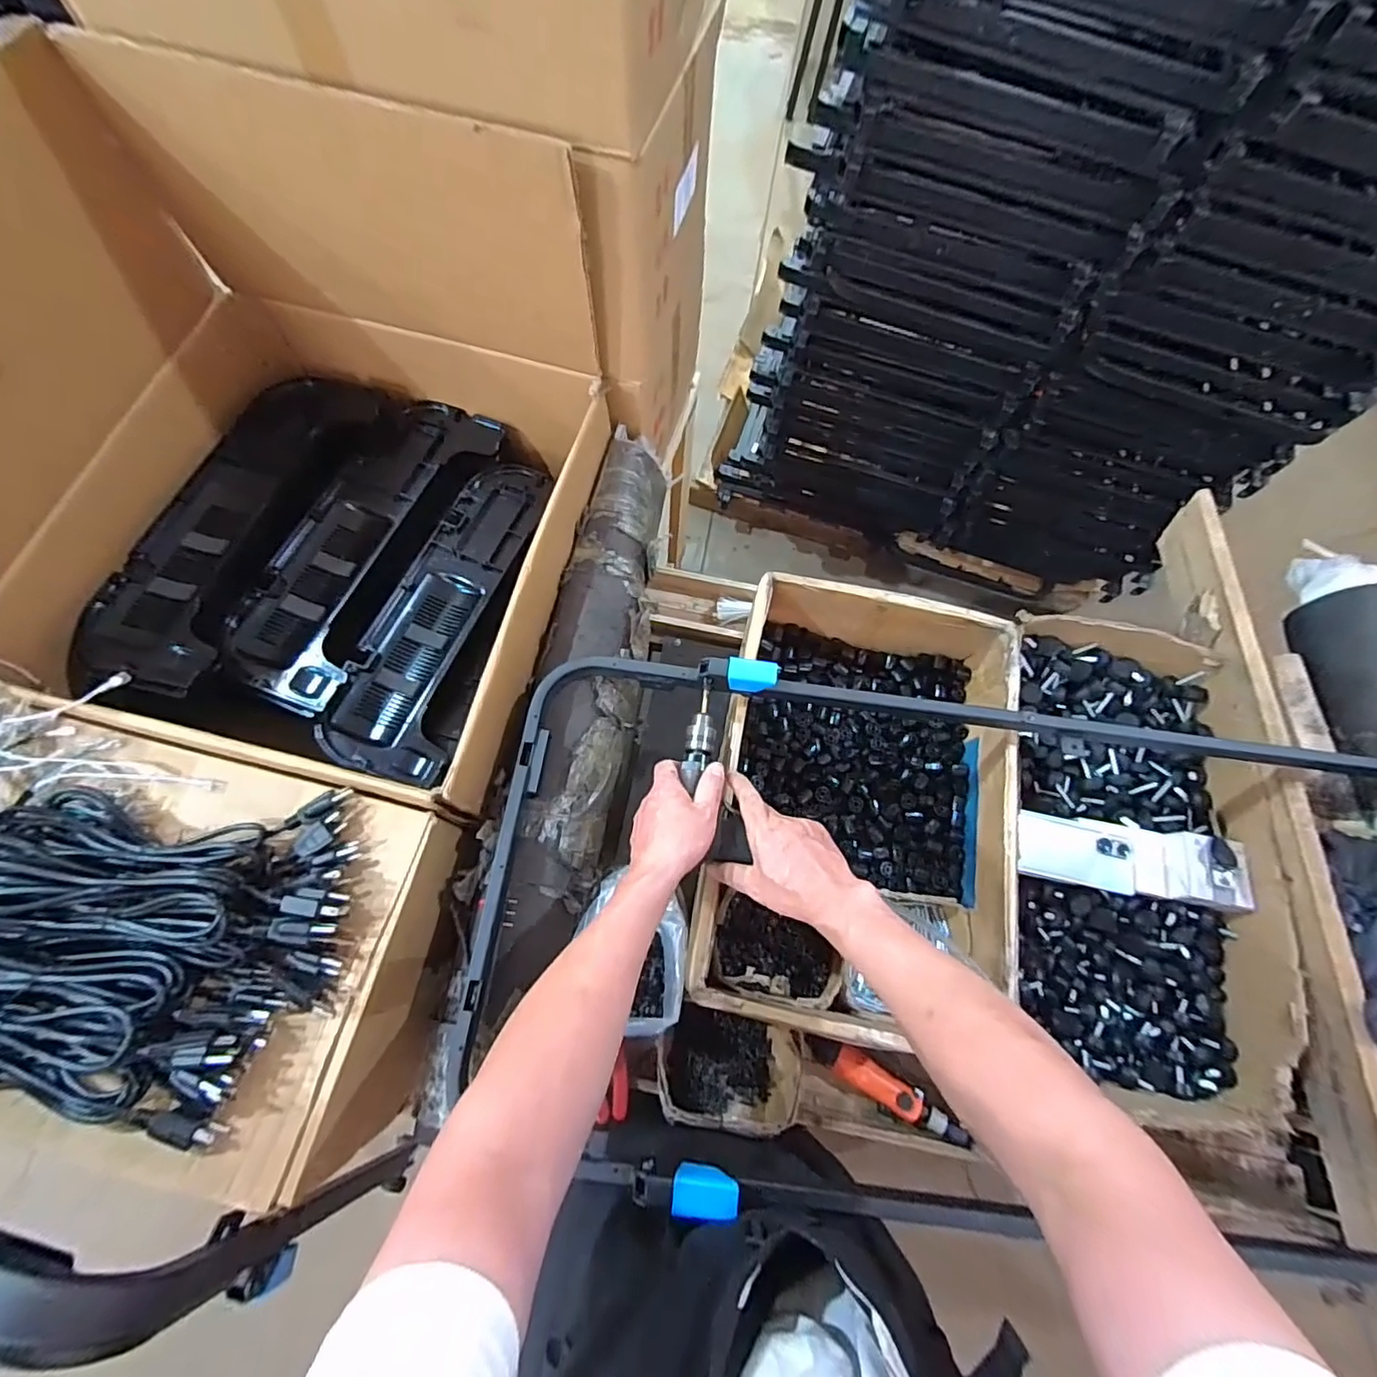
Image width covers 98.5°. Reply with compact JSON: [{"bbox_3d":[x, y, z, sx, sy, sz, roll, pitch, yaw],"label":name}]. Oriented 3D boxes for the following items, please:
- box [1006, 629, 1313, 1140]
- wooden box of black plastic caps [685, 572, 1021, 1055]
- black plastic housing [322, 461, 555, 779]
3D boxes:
[{"bbox_3d":[0.565,0.187,0.771,0.346,0.129,0.601,17,71,4],"label":"box"},{"bbox_3d":[0.213,0.132,0.763,0.338,0.157,0.530,11,70,1],"label":"wooden box of black plastic caps"},{"bbox_3d":[-0.320,-0.114,0.799,0.151,0.036,0.470,17,71,4],"label":"black plastic housing"}]

